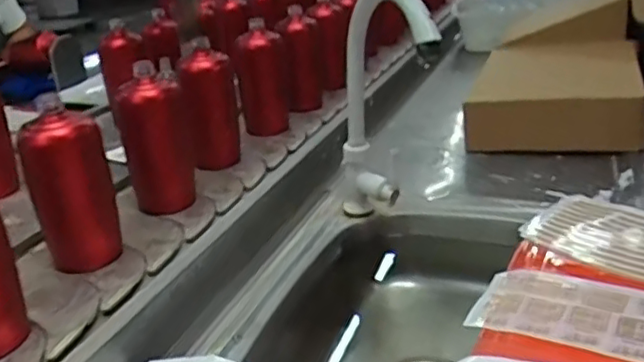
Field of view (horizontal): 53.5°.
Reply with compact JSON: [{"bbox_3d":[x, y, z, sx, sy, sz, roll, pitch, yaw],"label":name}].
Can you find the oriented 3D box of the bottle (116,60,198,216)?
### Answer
[{"bbox_3d":[-0.212,-0.055,0.816,0.081,0.180,0.064,-9,25,-13],"label":"bottle"}]

